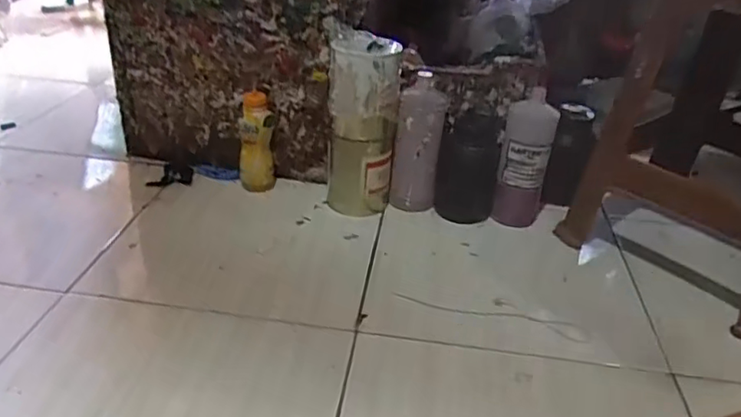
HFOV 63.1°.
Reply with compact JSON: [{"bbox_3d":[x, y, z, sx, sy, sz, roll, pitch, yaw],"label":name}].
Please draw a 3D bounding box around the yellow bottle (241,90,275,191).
[{"bbox_3d":[-0.204,-0.116,1.083,0.063,0.178,0.057,-2,30,-11],"label":"yellow bottle"}]

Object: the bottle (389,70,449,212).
[{"bbox_3d":[0.084,-0.106,1.043,0.075,0.222,0.073,9,30,8],"label":"bottle"}]

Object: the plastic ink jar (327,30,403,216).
[{"bbox_3d":[-0.014,-0.134,1.014,0.112,0.289,0.098,4,29,-1],"label":"plastic ink jar"}]

